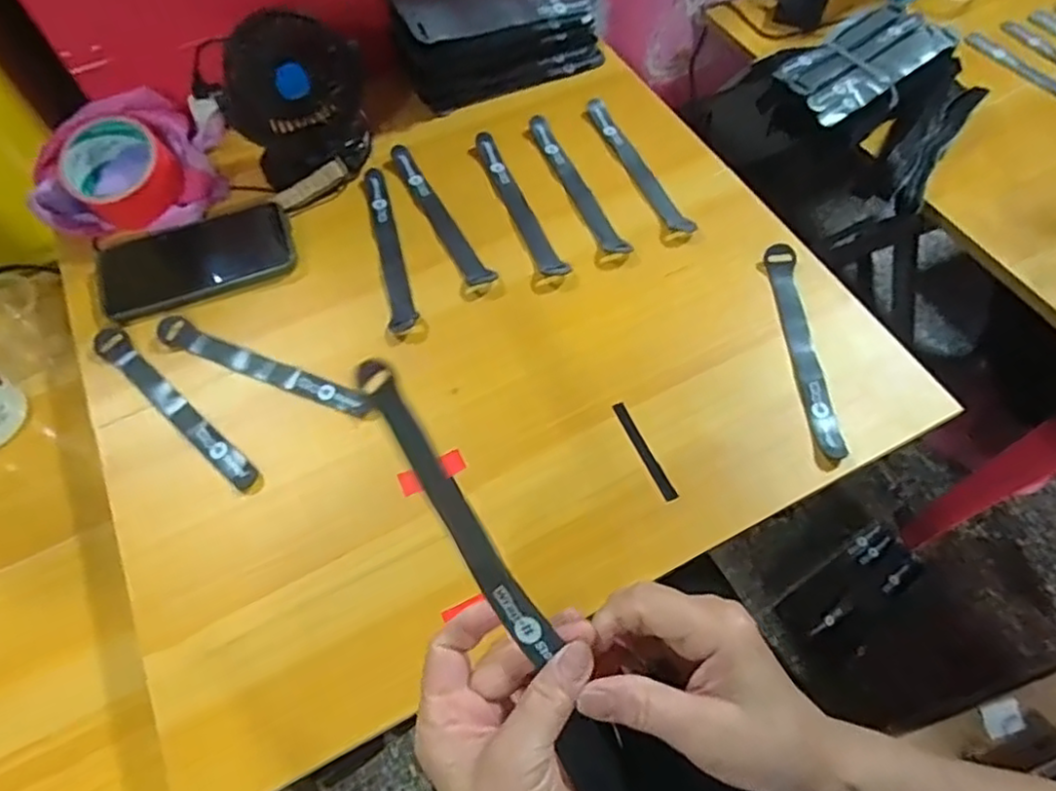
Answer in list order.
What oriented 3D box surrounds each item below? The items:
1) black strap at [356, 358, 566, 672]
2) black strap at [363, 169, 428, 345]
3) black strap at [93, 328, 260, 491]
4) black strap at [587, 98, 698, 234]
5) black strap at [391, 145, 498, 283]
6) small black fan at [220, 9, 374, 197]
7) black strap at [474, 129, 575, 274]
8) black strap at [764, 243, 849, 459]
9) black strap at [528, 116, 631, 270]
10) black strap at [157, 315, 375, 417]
[{"bbox_3d":[-0.038,0.053,0.327,0.017,0.013,0.168,-31,76,-15],"label":"black strap"},{"bbox_3d":[-0.120,-0.130,0.584,0.030,0.007,0.203,-12,61,-5],"label":"black strap"},{"bbox_3d":[-0.277,0.009,0.515,0.201,0.008,0.023,38,68,20],"label":"black strap"},{"bbox_3d":[0.102,-0.222,0.630,0.022,0.007,0.193,-21,62,-10],"label":"black strap"},{"bbox_3d":[-0.083,-0.167,0.603,0.023,0.009,0.191,-27,63,-13],"label":"black strap"},{"bbox_3d":[-0.205,-0.256,0.585,0.122,0.126,0.069,-21,62,-10],"label":"small black fan"},{"bbox_3d":[-0.011,-0.179,0.606,0.022,0.008,0.190,-21,62,-10],"label":"black strap"},{"bbox_3d":[0.218,-0.042,0.522,0.023,0.013,0.192,-7,59,10],"label":"black strap"},{"bbox_3d":[0.041,-0.193,0.614,0.033,0.007,0.200,-21,62,-10],"label":"black strap"},{"bbox_3d":[-0.212,-0.022,0.529,0.197,0.010,0.024,21,63,13],"label":"black strap"}]

